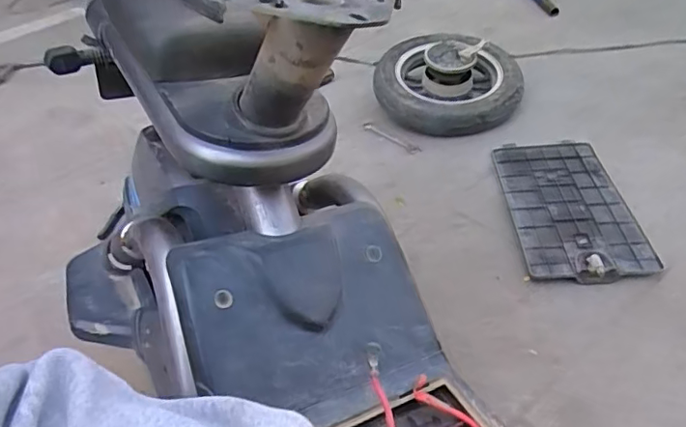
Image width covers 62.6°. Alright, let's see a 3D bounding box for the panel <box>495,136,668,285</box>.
[{"bbox_3d":[0.437,-0.024,1.104,0.219,0.023,0.422,-2,41,5],"label":"panel"}]

